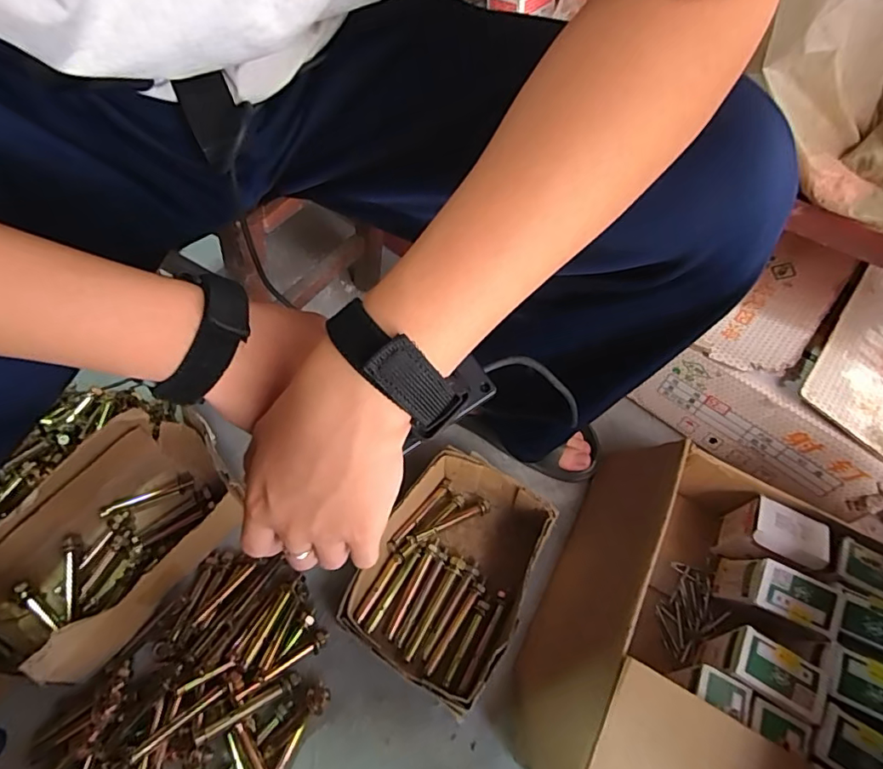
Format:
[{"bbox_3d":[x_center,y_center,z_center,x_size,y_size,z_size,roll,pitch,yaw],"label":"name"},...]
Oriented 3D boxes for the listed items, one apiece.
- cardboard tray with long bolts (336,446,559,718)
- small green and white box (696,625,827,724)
[{"bbox_3d":[0.010,0.198,0.546,0.151,0.066,0.220,24,58,13],"label":"cardboard tray with long bolts"},{"bbox_3d":[0.293,0.275,0.481,0.082,0.094,0.049,30,59,16],"label":"small green and white box"}]

